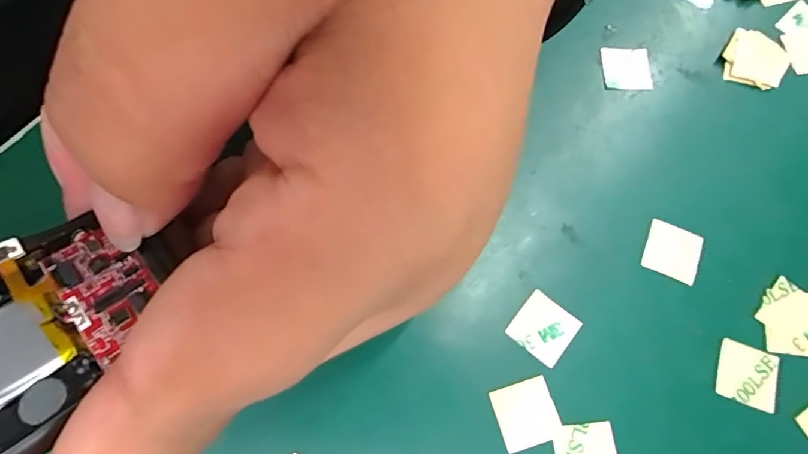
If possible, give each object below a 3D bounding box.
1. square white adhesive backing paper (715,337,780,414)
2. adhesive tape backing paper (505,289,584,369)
[{"bbox_3d":[0.093,0.040,0.124,0.015,0.004,0.015,21,73,5],"label":"square white adhesive backing paper"},{"bbox_3d":[0.038,0.027,0.124,0.015,0.004,0.015,39,75,10],"label":"adhesive tape backing paper"}]

